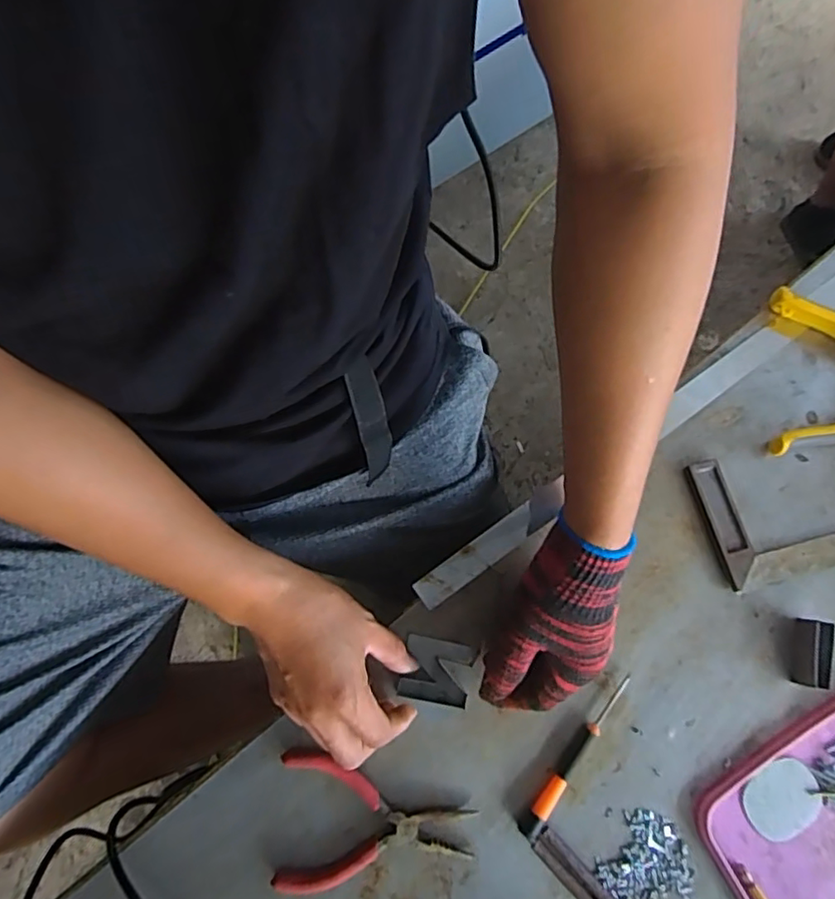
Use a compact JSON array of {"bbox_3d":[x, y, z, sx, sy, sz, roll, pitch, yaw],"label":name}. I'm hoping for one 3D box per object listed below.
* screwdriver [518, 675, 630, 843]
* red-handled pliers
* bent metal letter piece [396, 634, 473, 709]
[{"bbox_3d":[0.123,0.237,0.463,0.014,0.013,0.140,36,78,8],"label":"screwdriver"},{"bbox_3d":[-0.031,0.280,0.445,0.144,0.018,0.090,4,75,0],"label":"red-handled pliers"},{"bbox_3d":[0.015,0.176,0.473,0.053,0.017,0.048,10,72,7],"label":"bent metal letter piece"}]

